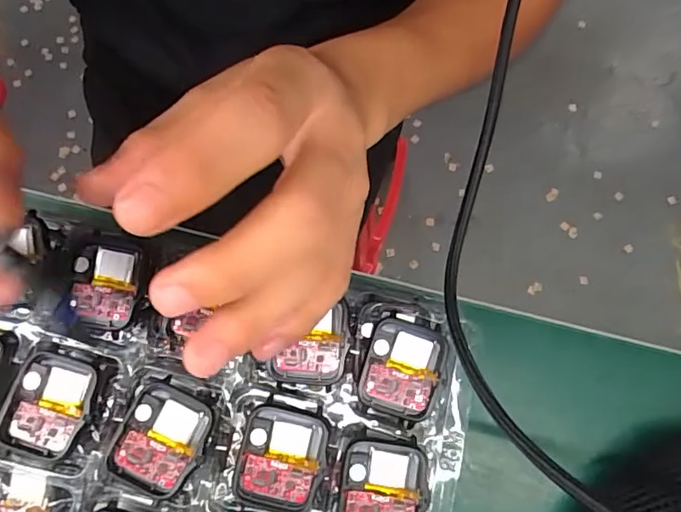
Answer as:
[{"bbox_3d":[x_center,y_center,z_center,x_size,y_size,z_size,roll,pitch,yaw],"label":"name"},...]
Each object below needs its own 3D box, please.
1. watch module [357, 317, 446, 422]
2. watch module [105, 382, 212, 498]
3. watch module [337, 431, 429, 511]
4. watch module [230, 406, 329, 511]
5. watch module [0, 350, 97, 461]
[{"bbox_3d":[0.029,0.053,0.238,0.036,0.006,0.044,14,79,2],"label":"watch module"},{"bbox_3d":[-0.080,0.081,0.223,0.037,0.014,0.041,23,79,4],"label":"watch module"},{"bbox_3d":[0.019,0.103,0.222,0.038,0.005,0.044,6,79,0],"label":"watch module"},{"bbox_3d":[-0.027,0.091,0.222,0.037,0.006,0.043,11,79,1],"label":"watch module"},{"bbox_3d":[-0.131,0.067,0.225,0.035,0.014,0.043,12,79,2],"label":"watch module"}]

